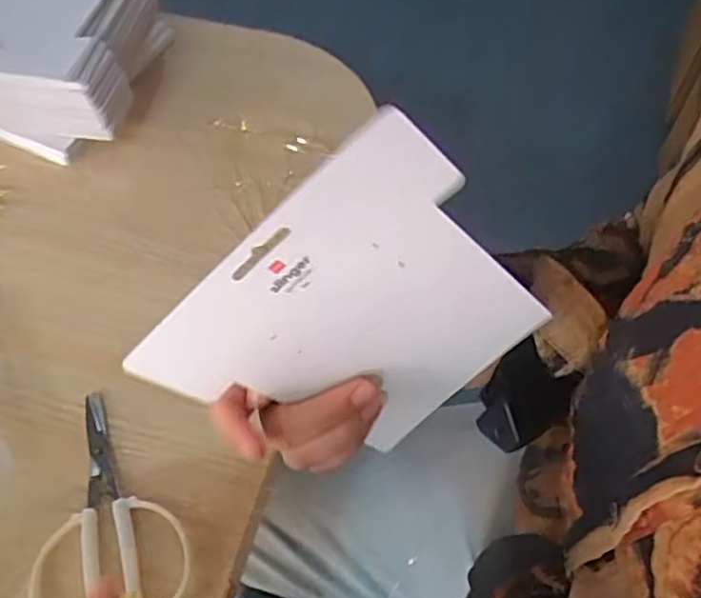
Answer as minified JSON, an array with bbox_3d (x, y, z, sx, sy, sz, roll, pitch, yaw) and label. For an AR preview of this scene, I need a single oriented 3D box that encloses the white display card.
[{"bbox_3d":[0.014,0.013,0.338,0.158,0.181,0.007,-43,45,17],"label":"white display card"}]

